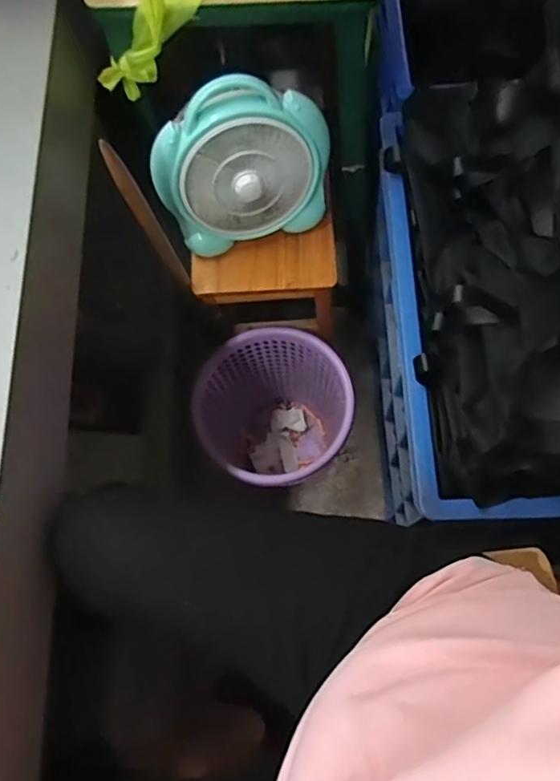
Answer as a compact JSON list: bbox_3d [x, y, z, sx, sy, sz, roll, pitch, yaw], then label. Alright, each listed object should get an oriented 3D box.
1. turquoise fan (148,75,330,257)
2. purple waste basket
[{"bbox_3d":[-0.056,-0.320,0.792,0.233,0.253,0.100,-11,56,-2],"label":"turquoise fan"},{"bbox_3d":[-0.011,0.059,1.074,0.267,0.280,0.258,-2,71,4],"label":"purple waste basket"}]

